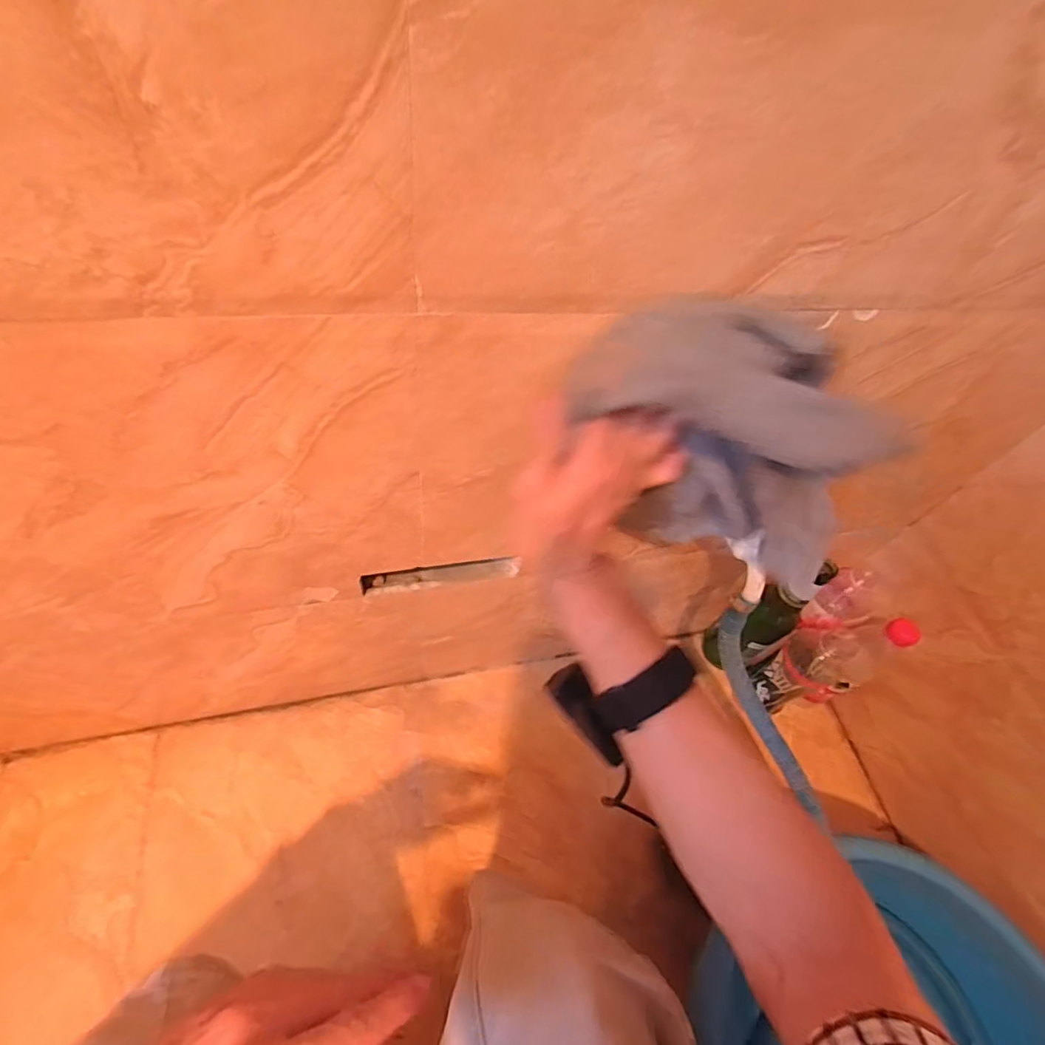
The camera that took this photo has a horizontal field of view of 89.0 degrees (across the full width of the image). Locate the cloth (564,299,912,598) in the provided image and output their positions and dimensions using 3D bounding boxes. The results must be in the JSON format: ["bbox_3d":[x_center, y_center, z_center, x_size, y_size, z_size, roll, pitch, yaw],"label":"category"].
[{"bbox_3d":[0.131,-0.042,0.355,0.211,0.216,0.058,8,56,0],"label":"cloth"}]

